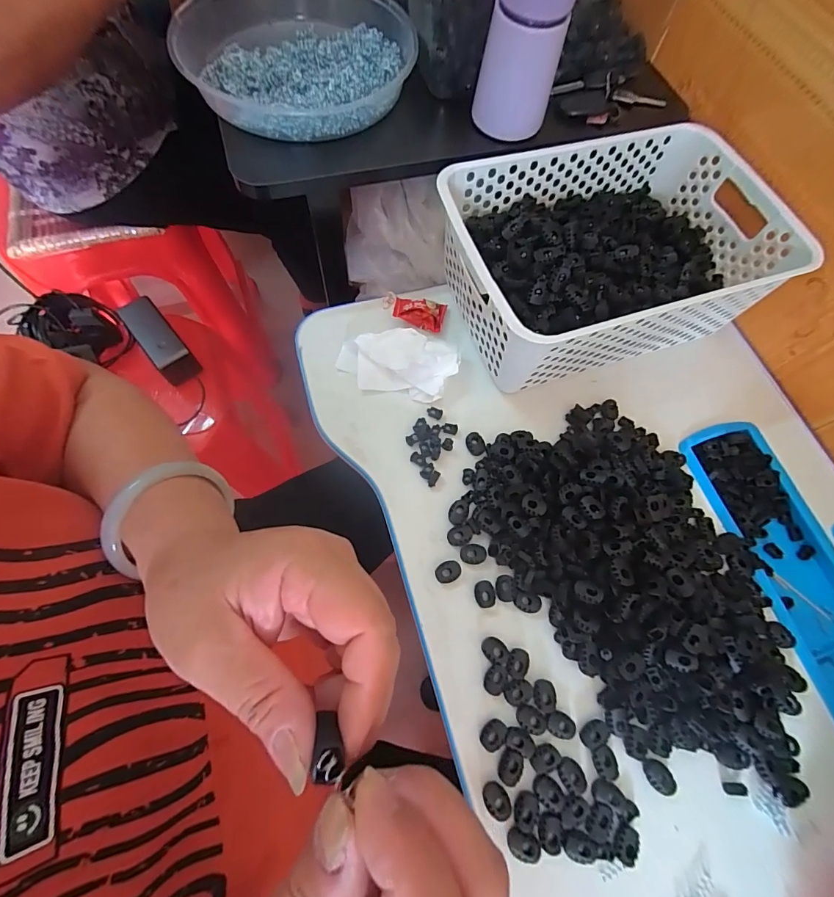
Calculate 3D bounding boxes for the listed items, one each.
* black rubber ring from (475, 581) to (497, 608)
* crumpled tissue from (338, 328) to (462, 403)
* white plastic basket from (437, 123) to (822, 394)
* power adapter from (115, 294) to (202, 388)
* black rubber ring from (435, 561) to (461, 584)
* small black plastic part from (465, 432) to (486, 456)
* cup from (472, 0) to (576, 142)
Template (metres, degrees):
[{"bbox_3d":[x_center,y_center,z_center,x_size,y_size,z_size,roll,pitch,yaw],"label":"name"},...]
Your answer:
[{"bbox_3d":[0.058,0.122,0.352,0.017,0.007,0.021,-2,68,-4],"label":"black rubber ring"},{"bbox_3d":[-0.019,-0.089,0.414,0.115,0.029,0.067,12,68,2],"label":"crumpled tissue"},{"bbox_3d":[0.185,-0.188,0.420,0.304,0.107,0.201,-17,70,-10],"label":"white plastic basket"},{"bbox_3d":[-0.362,-0.152,0.590,0.047,0.034,0.136,-38,75,-16],"label":"power adapter"},{"bbox_3d":[0.027,0.105,0.357,0.021,0.009,0.017,-29,72,-14],"label":"black rubber ring"},{"bbox_3d":[0.056,-0.004,0.395,0.017,0.004,0.022,-8,69,-6],"label":"small black plastic part"},{"bbox_3d":[0.097,-0.371,0.382,0.059,0.131,0.066,-37,74,-16],"label":"cup"}]

